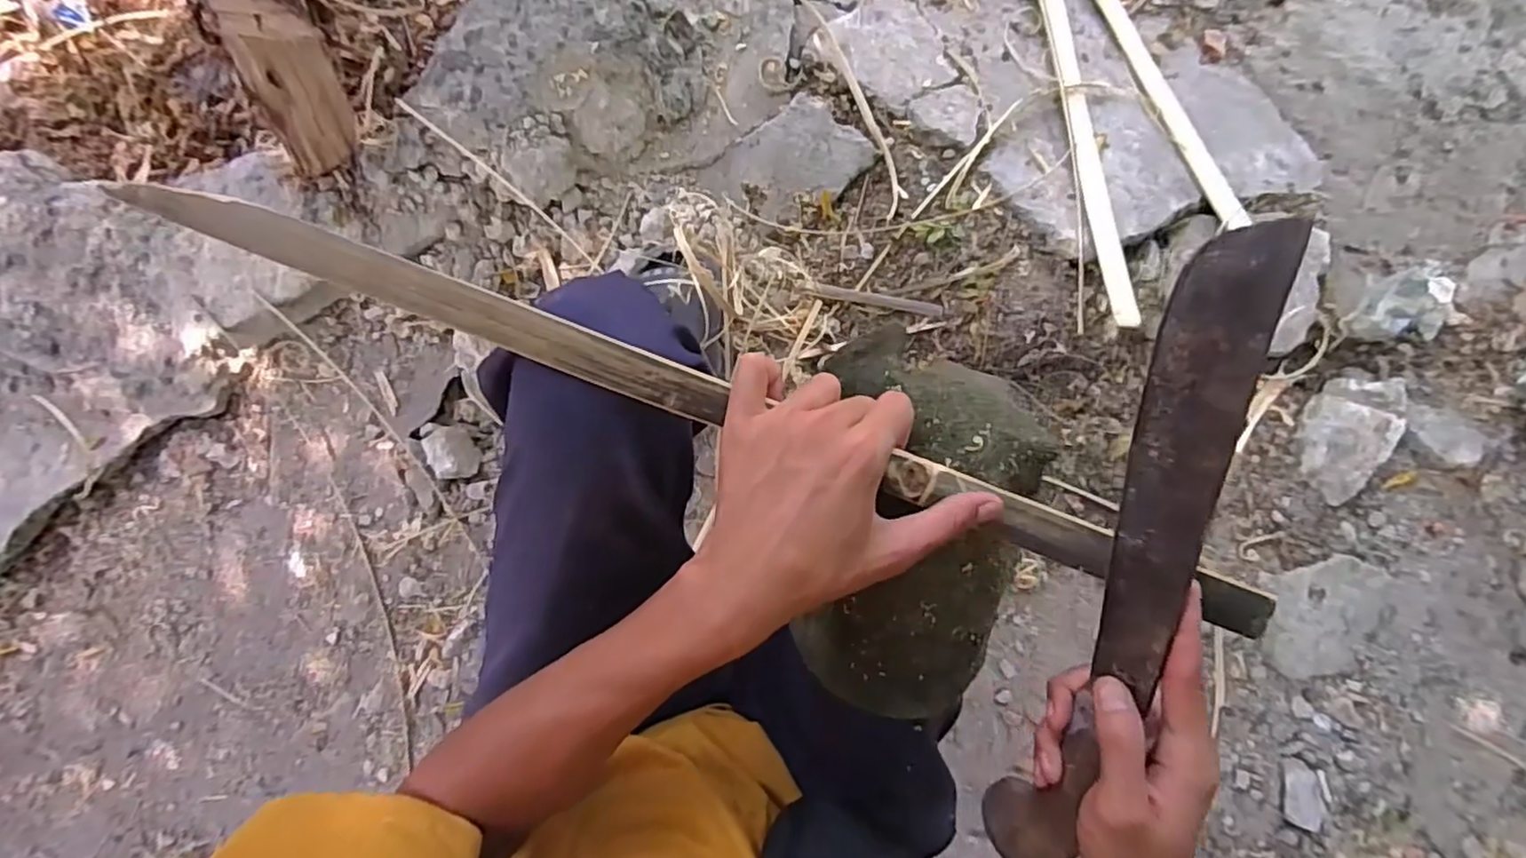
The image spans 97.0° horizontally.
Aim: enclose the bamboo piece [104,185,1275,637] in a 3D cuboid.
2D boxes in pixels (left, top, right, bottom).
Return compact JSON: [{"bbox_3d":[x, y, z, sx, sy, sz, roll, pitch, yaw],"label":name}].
[{"bbox_3d":[-0.015,-0.009,0.363,0.633,0.018,0.027,21,82,-3],"label":"bamboo piece"}]

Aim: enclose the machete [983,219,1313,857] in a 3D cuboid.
[{"bbox_3d":[0.194,0.093,0.365,0.030,0.056,0.390,-5,114,-26],"label":"machete"}]

